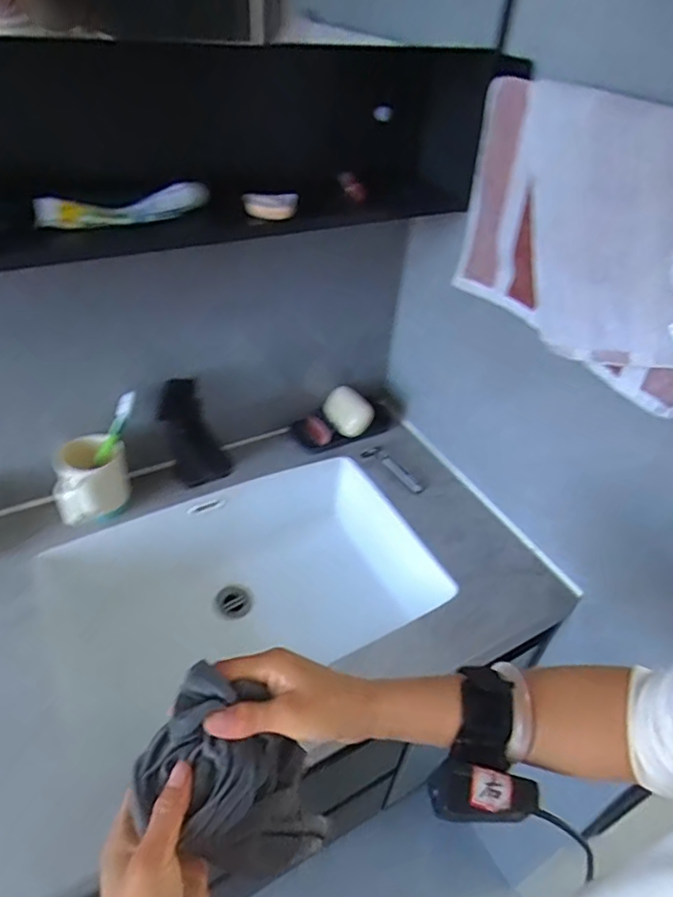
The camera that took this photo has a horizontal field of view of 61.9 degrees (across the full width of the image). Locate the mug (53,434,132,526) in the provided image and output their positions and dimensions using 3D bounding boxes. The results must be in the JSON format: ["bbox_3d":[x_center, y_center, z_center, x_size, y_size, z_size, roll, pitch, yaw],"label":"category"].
[{"bbox_3d":[-0.342,0.045,0.790,0.099,0.088,0.086,-16,45,-23],"label":"mug"}]

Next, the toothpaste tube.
[{"bbox_3d":[-0.212,-0.250,0.578,0.180,0.030,0.040,-23,48,-29],"label":"toothpaste tube"}]

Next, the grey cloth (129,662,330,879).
[{"bbox_3d":[-0.065,0.222,0.373,0.111,0.118,0.084,18,42,14],"label":"grey cloth"}]

